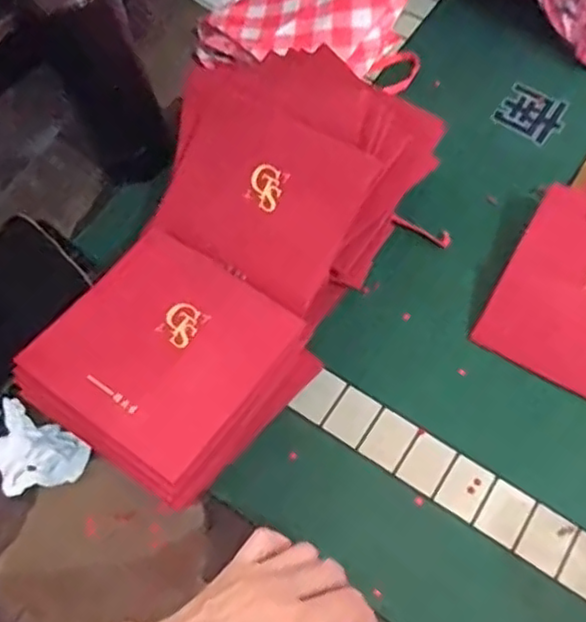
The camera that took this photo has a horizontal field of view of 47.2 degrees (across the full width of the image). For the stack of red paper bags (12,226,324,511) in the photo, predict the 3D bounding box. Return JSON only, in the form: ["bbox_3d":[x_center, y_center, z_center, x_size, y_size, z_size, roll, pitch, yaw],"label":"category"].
[{"bbox_3d":[-0.084,0.043,0.475,0.143,0.083,0.147,33,71,17],"label":"stack of red paper bags"}]

